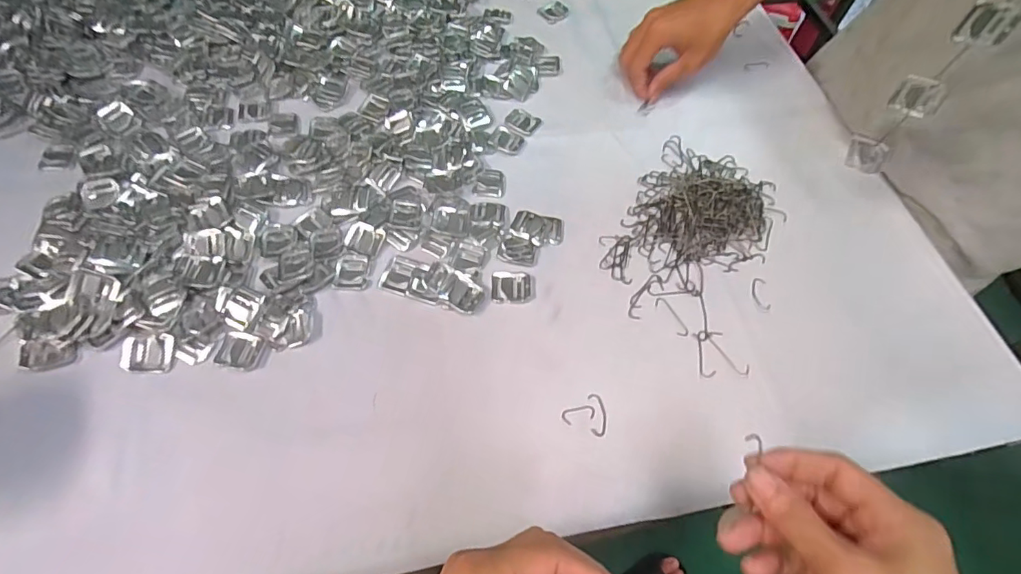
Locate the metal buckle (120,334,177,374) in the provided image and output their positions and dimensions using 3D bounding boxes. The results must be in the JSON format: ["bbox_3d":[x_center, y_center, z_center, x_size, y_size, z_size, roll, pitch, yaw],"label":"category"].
[{"bbox_3d":[-0.284,0.053,0.404,0.037,0.011,0.029,-2,59,-5],"label":"metal buckle"}]

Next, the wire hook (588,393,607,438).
[{"bbox_3d":[0.069,0.100,0.403,0.013,0.004,0.034,0,59,-4],"label":"wire hook"}]

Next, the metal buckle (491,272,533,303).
[{"bbox_3d":[0.001,0.000,0.456,0.036,0.005,0.029,0,59,-4],"label":"metal buckle"}]

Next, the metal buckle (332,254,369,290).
[{"bbox_3d":[-0.140,-0.014,0.456,0.028,0.004,0.035,2,59,-3],"label":"metal buckle"}]

